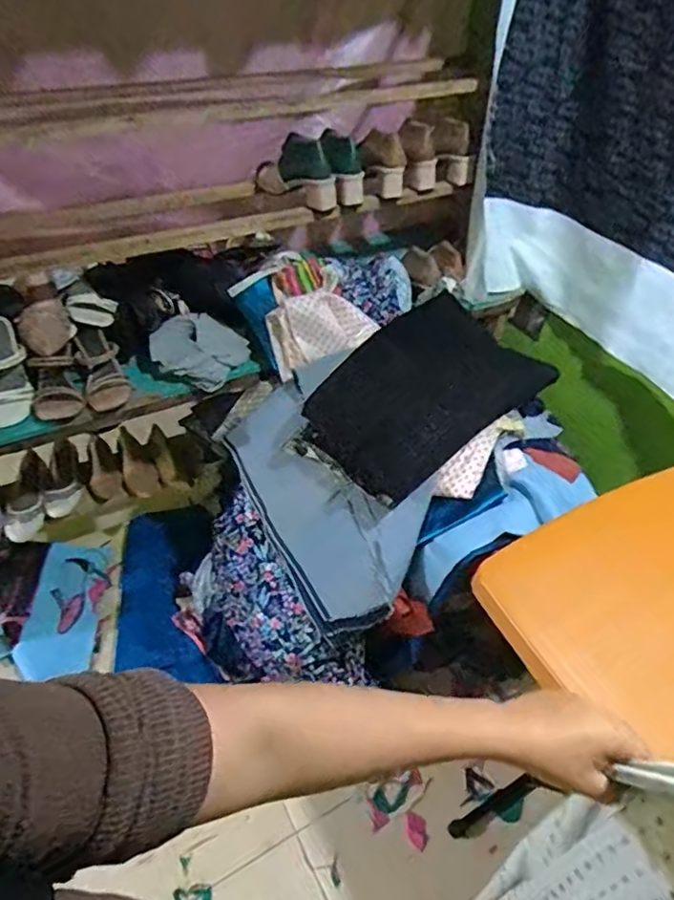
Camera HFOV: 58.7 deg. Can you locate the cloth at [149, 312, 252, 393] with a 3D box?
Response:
[{"bbox_3d":[-0.295,-0.204,1.236,0.183,0.067,0.159,29,48,23],"label":"cloth"}]

